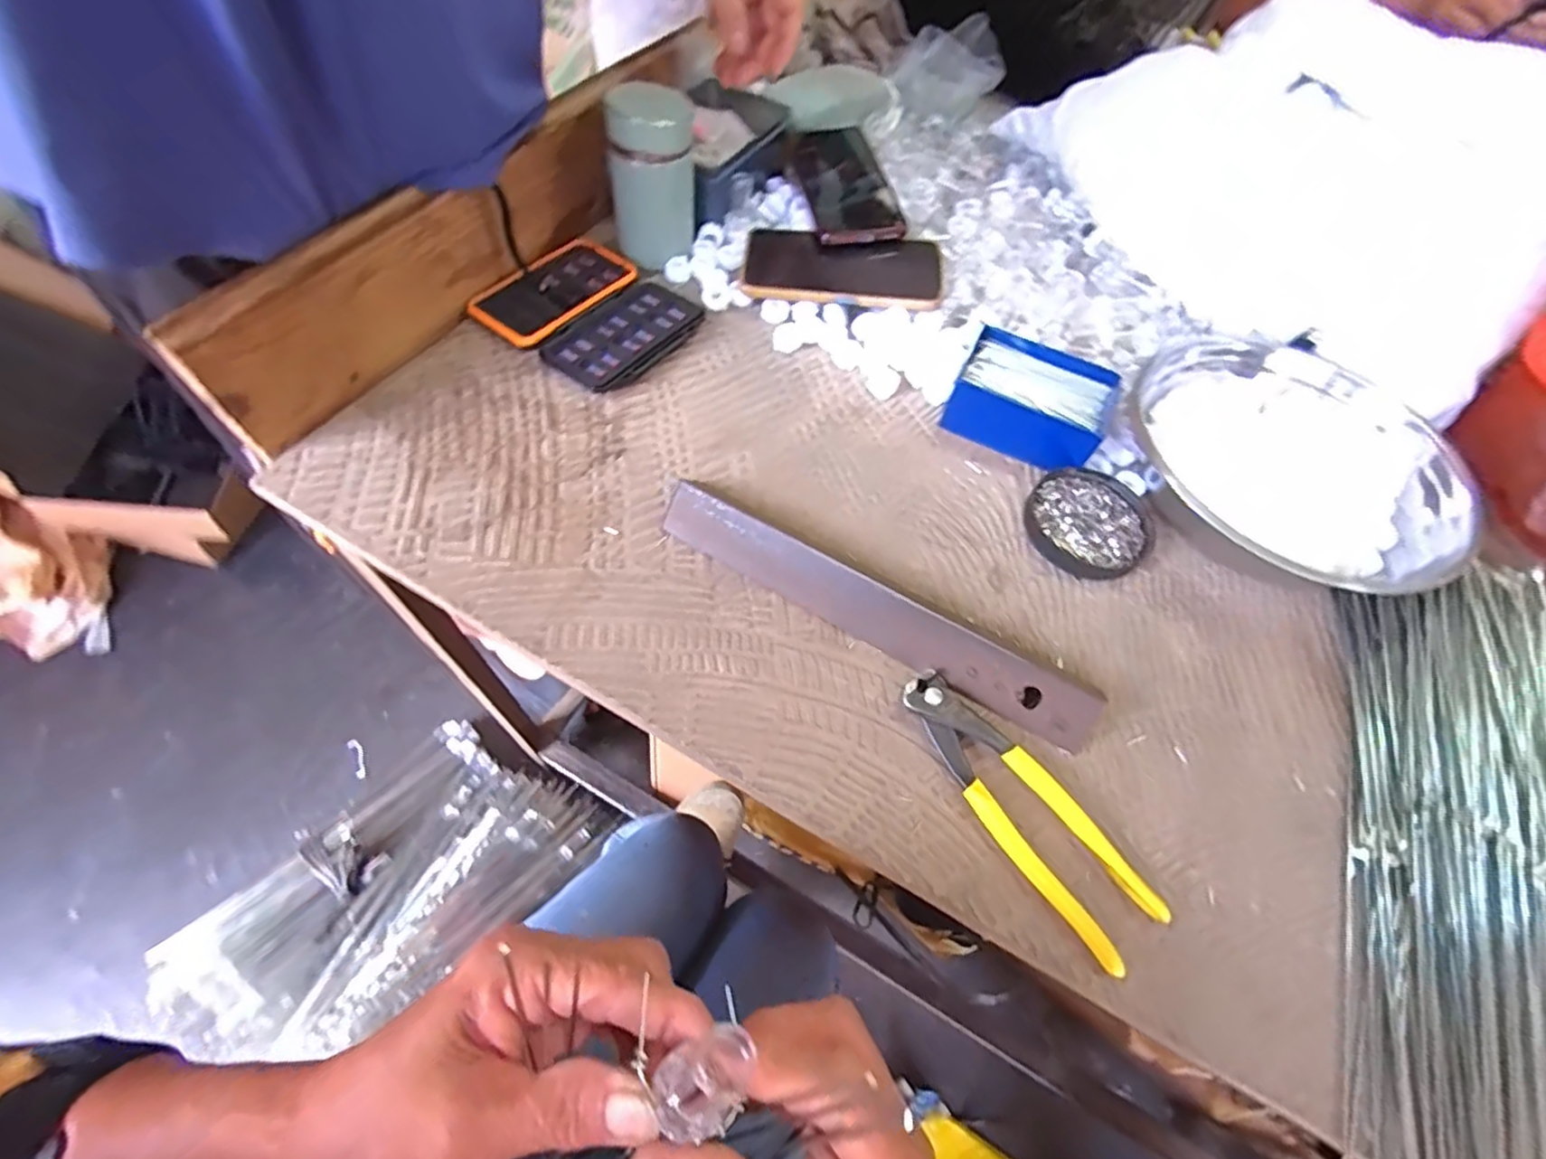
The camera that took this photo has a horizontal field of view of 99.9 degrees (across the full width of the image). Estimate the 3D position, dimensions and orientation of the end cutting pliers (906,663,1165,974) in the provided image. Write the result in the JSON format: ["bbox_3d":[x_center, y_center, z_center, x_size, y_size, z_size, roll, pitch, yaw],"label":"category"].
[{"bbox_3d":[0.134,0.119,0.350,0.049,0.017,0.163,-31,68,-21],"label":"end cutting pliers"}]

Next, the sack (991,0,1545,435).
[{"bbox_3d":[0.424,-0.356,0.555,0.452,0.138,0.242,42,65,17],"label":"sack"}]

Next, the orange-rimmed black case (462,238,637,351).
[{"bbox_3d":[-0.174,-0.235,0.523,0.072,0.009,0.126,32,62,12],"label":"orange-rimmed black case"}]

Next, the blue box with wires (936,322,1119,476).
[{"bbox_3d":[0.196,-0.135,0.492,0.109,0.039,0.083,25,61,9],"label":"blue box with wires"}]

